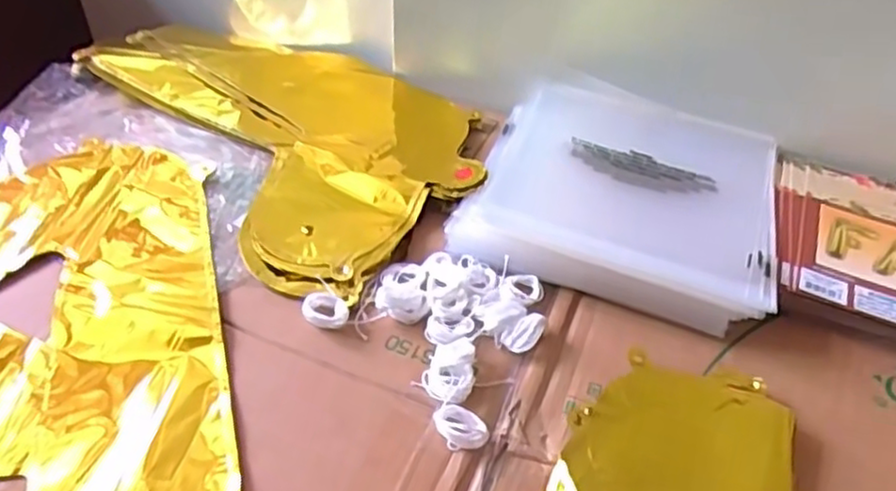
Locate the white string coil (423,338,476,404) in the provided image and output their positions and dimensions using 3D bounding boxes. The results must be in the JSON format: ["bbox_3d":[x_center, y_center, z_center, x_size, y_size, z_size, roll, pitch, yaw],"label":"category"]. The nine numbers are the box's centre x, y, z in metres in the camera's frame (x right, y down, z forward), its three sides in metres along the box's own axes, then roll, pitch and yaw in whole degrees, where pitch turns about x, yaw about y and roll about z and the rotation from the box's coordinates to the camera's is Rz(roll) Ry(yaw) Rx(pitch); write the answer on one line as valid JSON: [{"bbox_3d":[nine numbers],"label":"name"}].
[{"bbox_3d":[0.002,0.077,0.447,0.031,0.015,0.040,19,49,16],"label":"white string coil"}]

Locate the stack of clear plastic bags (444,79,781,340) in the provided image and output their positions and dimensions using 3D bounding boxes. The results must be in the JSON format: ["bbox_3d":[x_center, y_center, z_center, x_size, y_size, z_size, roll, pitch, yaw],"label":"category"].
[{"bbox_3d":[0.142,-0.049,0.565,0.220,0.031,0.227,15,48,12],"label":"stack of clear plastic bags"}]

